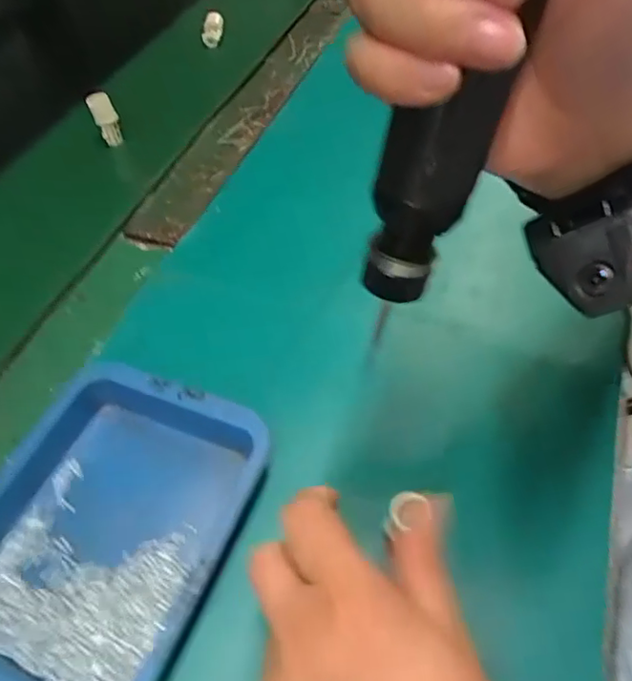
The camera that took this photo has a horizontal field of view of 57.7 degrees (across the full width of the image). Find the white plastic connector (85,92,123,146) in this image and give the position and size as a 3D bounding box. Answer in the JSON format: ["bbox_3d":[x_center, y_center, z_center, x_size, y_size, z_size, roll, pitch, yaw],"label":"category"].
[{"bbox_3d":[-0.186,-0.195,0.508,0.020,0.047,0.017,-22,49,-11],"label":"white plastic connector"}]

